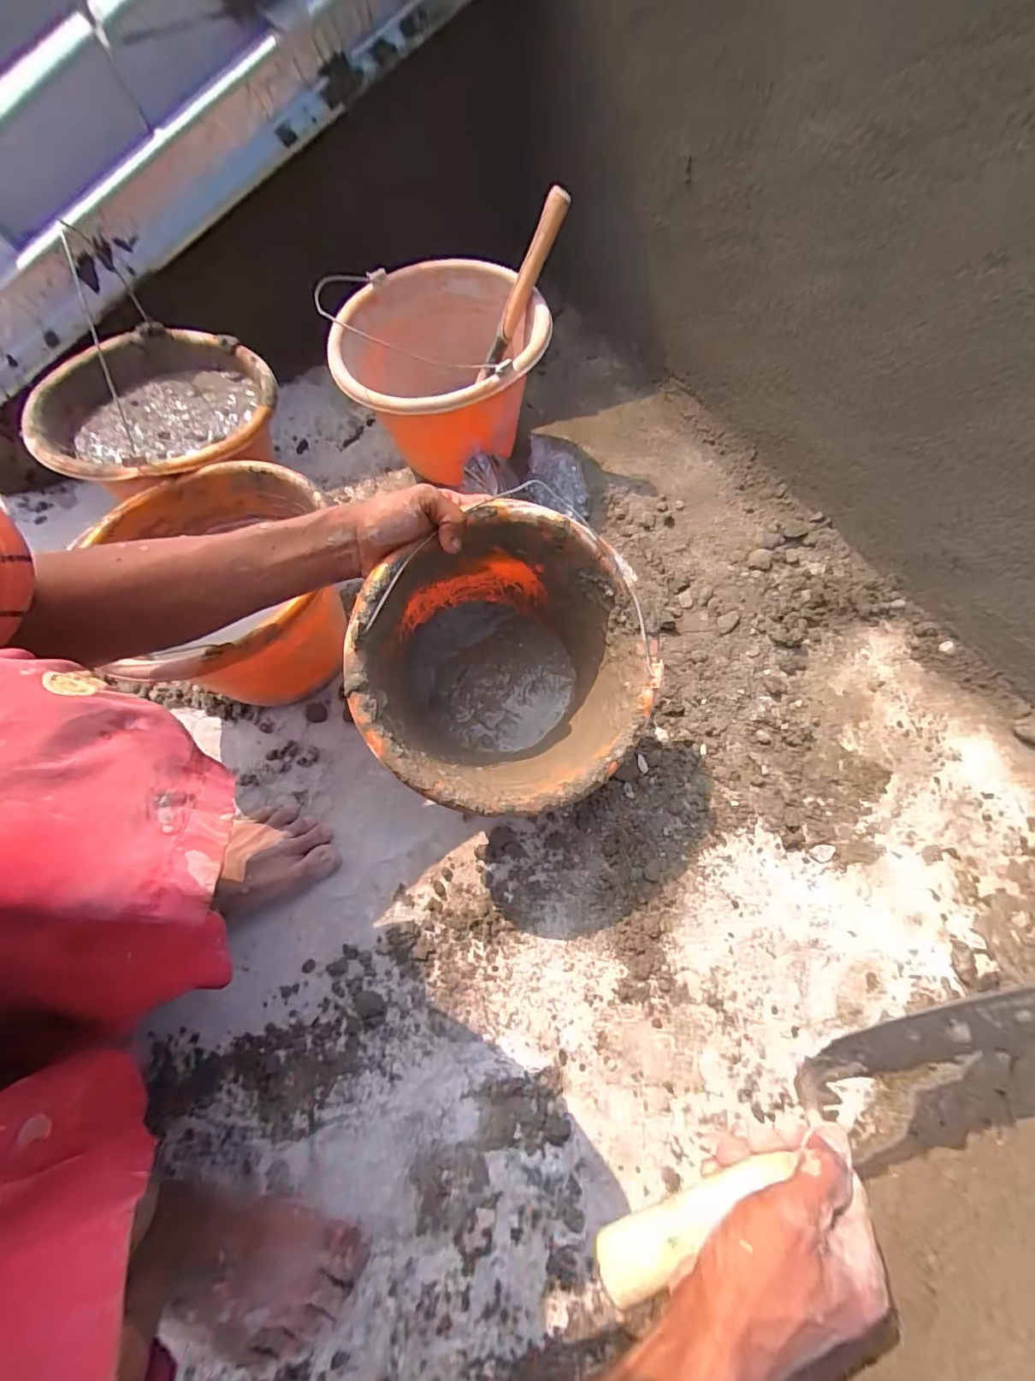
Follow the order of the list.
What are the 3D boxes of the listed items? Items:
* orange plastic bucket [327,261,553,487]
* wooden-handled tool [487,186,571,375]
[{"bbox_3d":[-0.085,-0.384,0.667,0.231,0.178,0.232,-1,67,2],"label":"orange plastic bucket"},{"bbox_3d":[0.004,-0.466,0.614,0.025,0.203,0.032,5,65,-24],"label":"wooden-handled tool"}]

